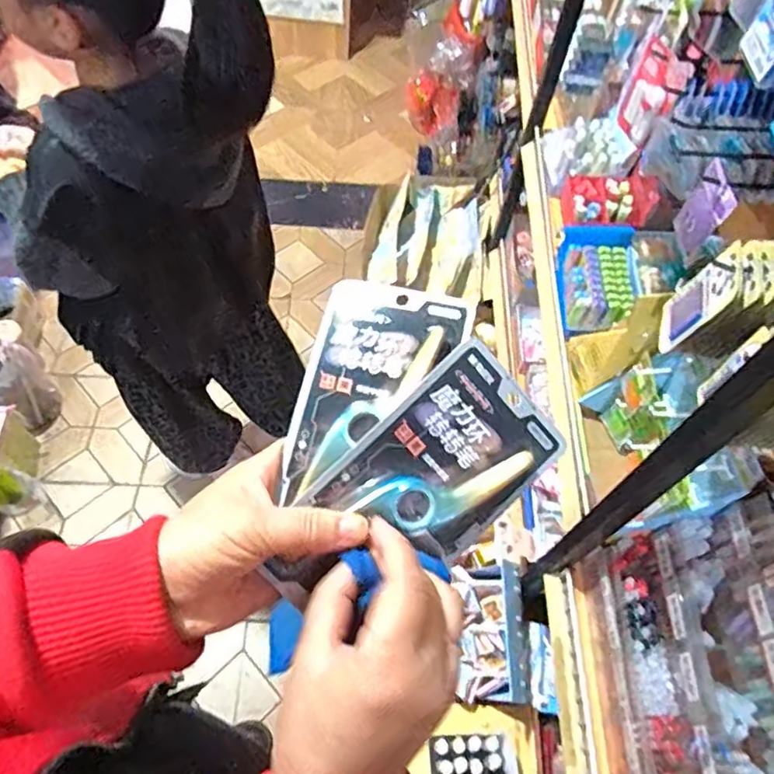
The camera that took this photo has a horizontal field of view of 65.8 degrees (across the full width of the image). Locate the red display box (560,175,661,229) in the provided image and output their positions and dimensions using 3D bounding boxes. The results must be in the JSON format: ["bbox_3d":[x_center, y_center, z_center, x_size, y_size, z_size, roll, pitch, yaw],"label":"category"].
[{"bbox_3d":[0.405,-0.353,1.104,0.142,0.083,0.132,4,58,-2],"label":"red display box"}]

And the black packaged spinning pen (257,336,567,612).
[{"bbox_3d":[0.017,0.060,0.330,0.169,0.017,0.086,-43,99,-6],"label":"black packaged spinning pen"}]

